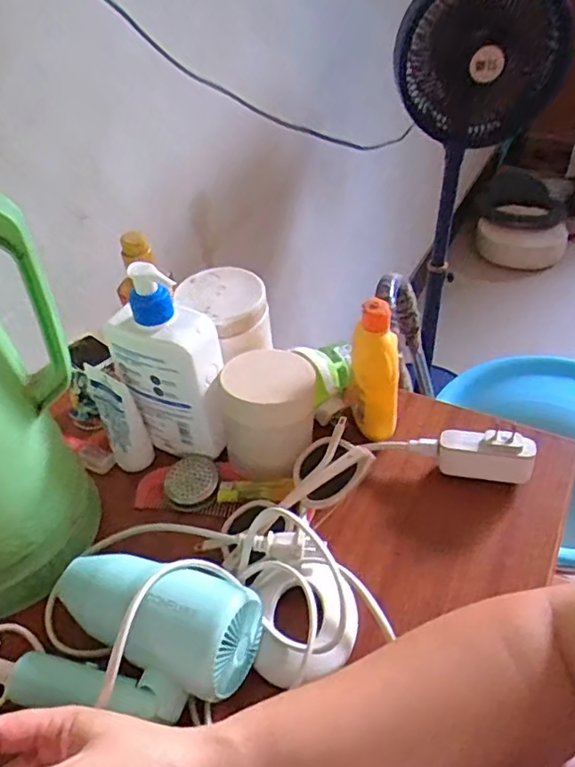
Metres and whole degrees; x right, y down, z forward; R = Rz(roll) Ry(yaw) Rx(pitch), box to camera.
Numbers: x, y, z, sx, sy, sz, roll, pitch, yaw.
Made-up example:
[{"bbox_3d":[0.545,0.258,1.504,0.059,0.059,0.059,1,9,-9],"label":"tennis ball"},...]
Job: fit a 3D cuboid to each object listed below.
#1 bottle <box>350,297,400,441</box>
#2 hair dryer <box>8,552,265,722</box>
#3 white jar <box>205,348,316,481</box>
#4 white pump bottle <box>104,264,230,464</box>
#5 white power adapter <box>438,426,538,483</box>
[{"bbox_3d":[0.074,-0.007,0.493,0.038,0.133,0.042,-4,44,2],"label":"bottle"},{"bbox_3d":[-0.099,0.164,0.378,0.156,0.061,0.100,3,45,9],"label":"hair dryer"},{"bbox_3d":[-0.019,0.026,0.494,0.083,0.088,0.079,-3,44,3],"label":"white jar"},{"bbox_3d":[-0.096,-0.015,0.480,0.096,0.171,0.053,7,45,13],"label":"white pump bottle"},{"bbox_3d":[0.164,0.058,0.482,0.073,0.038,0.028,6,45,12],"label":"white power adapter"}]

